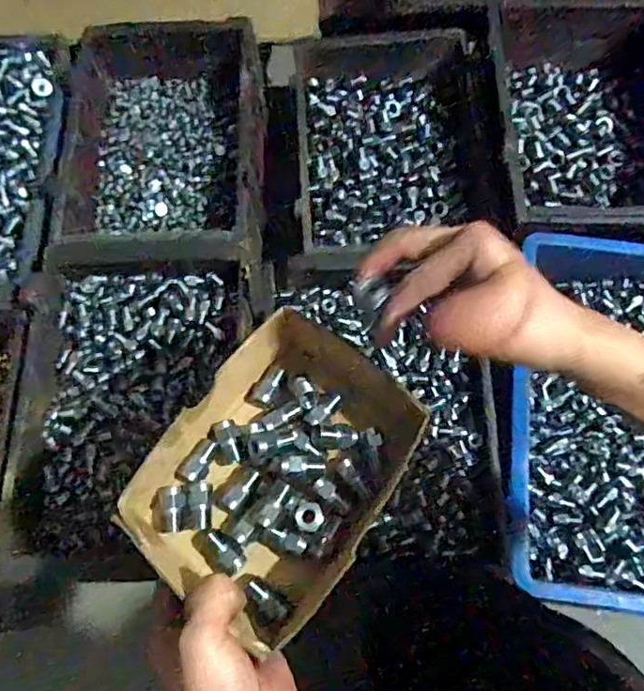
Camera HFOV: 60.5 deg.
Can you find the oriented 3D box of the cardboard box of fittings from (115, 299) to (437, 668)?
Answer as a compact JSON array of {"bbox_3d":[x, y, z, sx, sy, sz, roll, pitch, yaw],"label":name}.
[{"bbox_3d":[-0.027,0.075,0.349,0.128,0.054,0.176,37,74,12],"label":"cardboard box of fittings"}]

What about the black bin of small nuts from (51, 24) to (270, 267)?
[{"bbox_3d":[-0.212,-0.272,0.737,0.259,0.089,0.399,-4,70,-1],"label":"black bin of small nuts"}]

